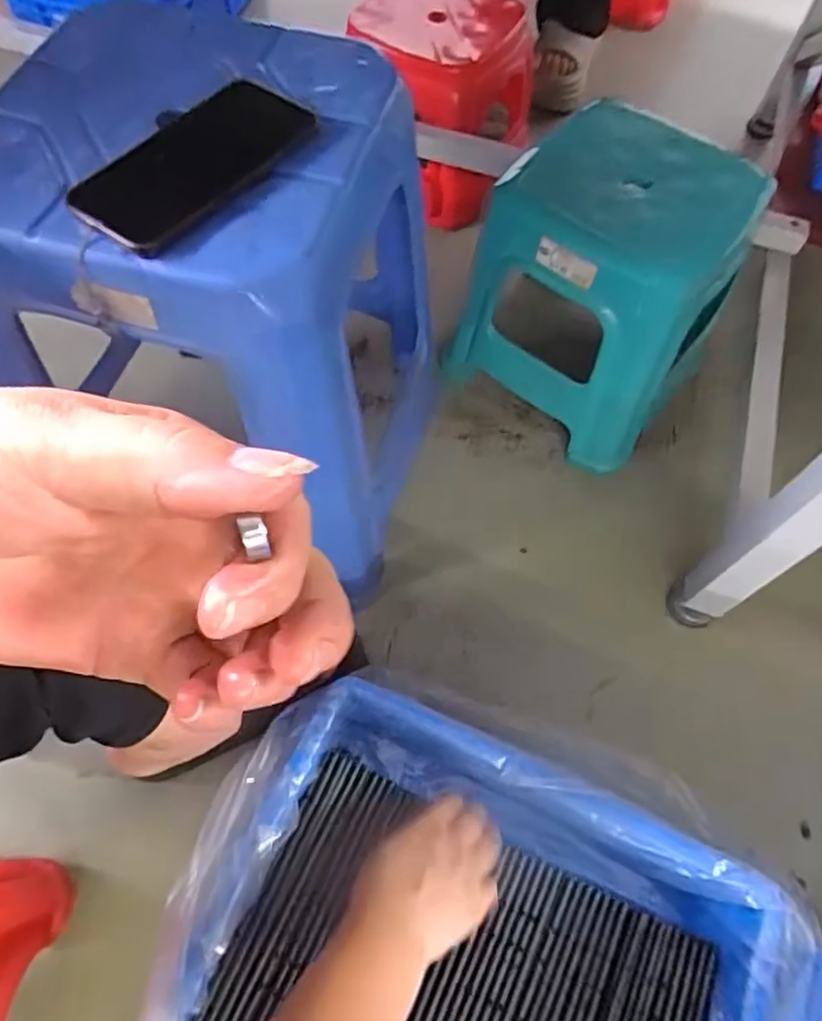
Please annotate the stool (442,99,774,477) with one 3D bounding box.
[{"bbox_3d":[0.213,-0.253,0.757,0.253,0.261,0.238,33,66,14],"label":"stool"}]

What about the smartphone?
[{"bbox_3d":[-0.140,-0.226,0.426,0.087,0.012,0.162,33,66,14],"label":"smartphone"}]

